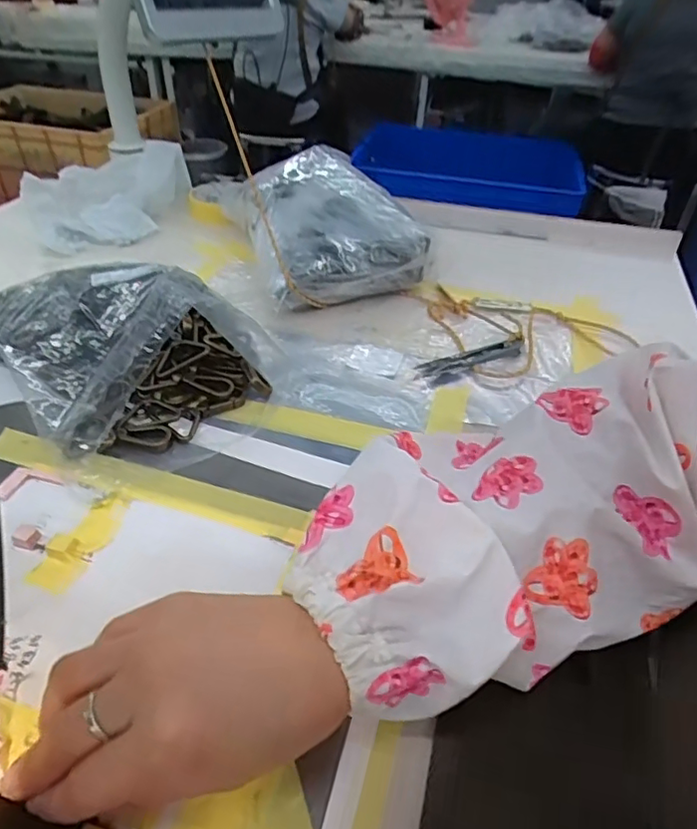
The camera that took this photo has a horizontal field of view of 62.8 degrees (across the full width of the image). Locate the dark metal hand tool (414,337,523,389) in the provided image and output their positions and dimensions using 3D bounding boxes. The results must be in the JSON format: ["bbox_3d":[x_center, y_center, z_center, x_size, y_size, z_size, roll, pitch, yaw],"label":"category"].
[{"bbox_3d":[0.102,-0.046,0.460,0.107,0.004,0.024,-19,46,-24],"label":"dark metal hand tool"}]

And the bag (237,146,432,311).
[{"bbox_3d":[-0.023,-0.182,0.555,0.156,0.089,0.163,-15,43,-21],"label":"bag"}]

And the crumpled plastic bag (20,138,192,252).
[{"bbox_3d":[-0.269,-0.253,0.657,0.185,0.067,0.130,-21,45,-26],"label":"crumpled plastic bag"}]

